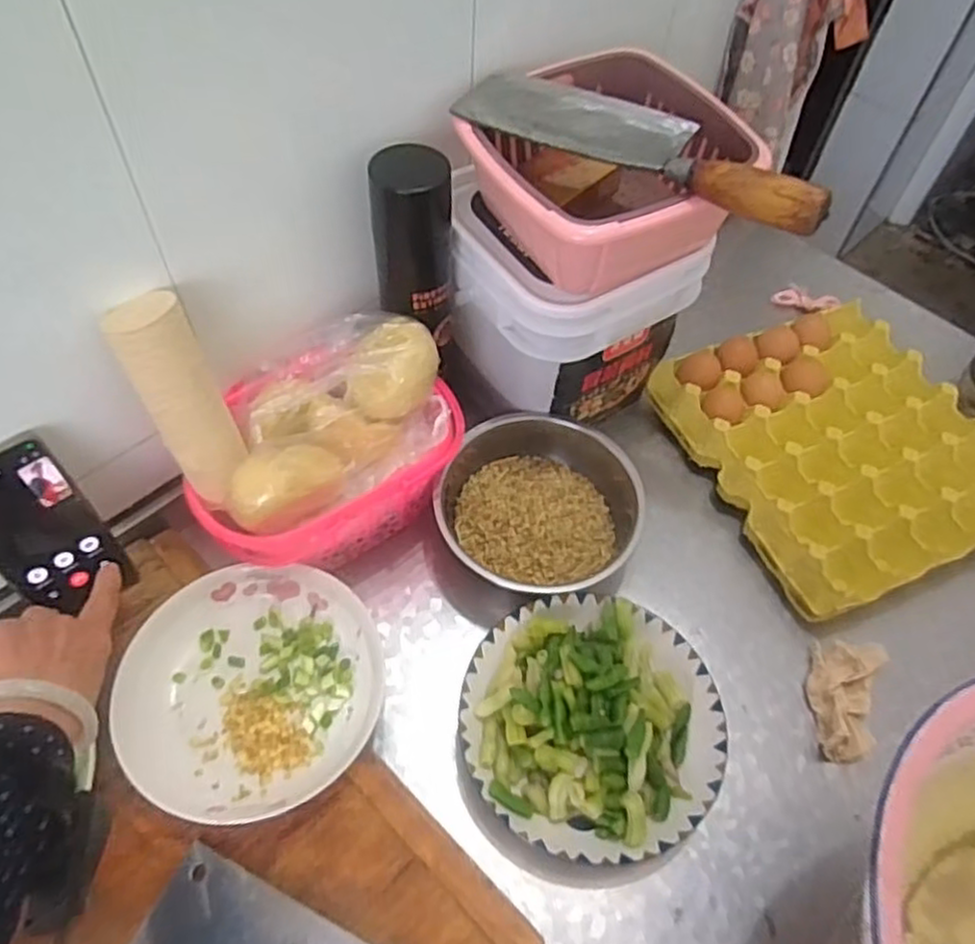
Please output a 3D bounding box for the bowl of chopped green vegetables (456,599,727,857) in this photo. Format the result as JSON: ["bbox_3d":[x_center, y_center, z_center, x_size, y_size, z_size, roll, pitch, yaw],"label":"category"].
[{"bbox_3d":[0.080,0.189,0.569,0.192,0.059,0.193,1,56,-2],"label":"bowl of chopped green vegetables"}]

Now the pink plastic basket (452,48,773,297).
[{"bbox_3d":[0.094,-0.244,0.600,0.198,0.081,0.210,-28,62,-20],"label":"pink plastic basket"}]

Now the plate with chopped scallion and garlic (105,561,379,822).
[{"bbox_3d":[-0.179,0.159,0.555,0.192,0.027,0.182,1,56,-2],"label":"plate with chopped scallion and garlic"}]

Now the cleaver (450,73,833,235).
[{"bbox_3d":[0.122,-0.259,0.559,0.295,0.046,0.105,30,60,16],"label":"cleaver"}]

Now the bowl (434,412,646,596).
[{"bbox_3d":[0.052,0.022,0.680,0.177,0.068,0.179,1,56,-2],"label":"bowl"}]

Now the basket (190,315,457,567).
[{"bbox_3d":[-0.132,-0.018,0.622,0.218,0.153,0.150,-21,60,-16],"label":"basket"}]

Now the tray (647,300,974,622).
[{"bbox_3d":[0.353,-0.025,0.732,0.270,0.053,0.291,-19,59,-15],"label":"tray"}]

